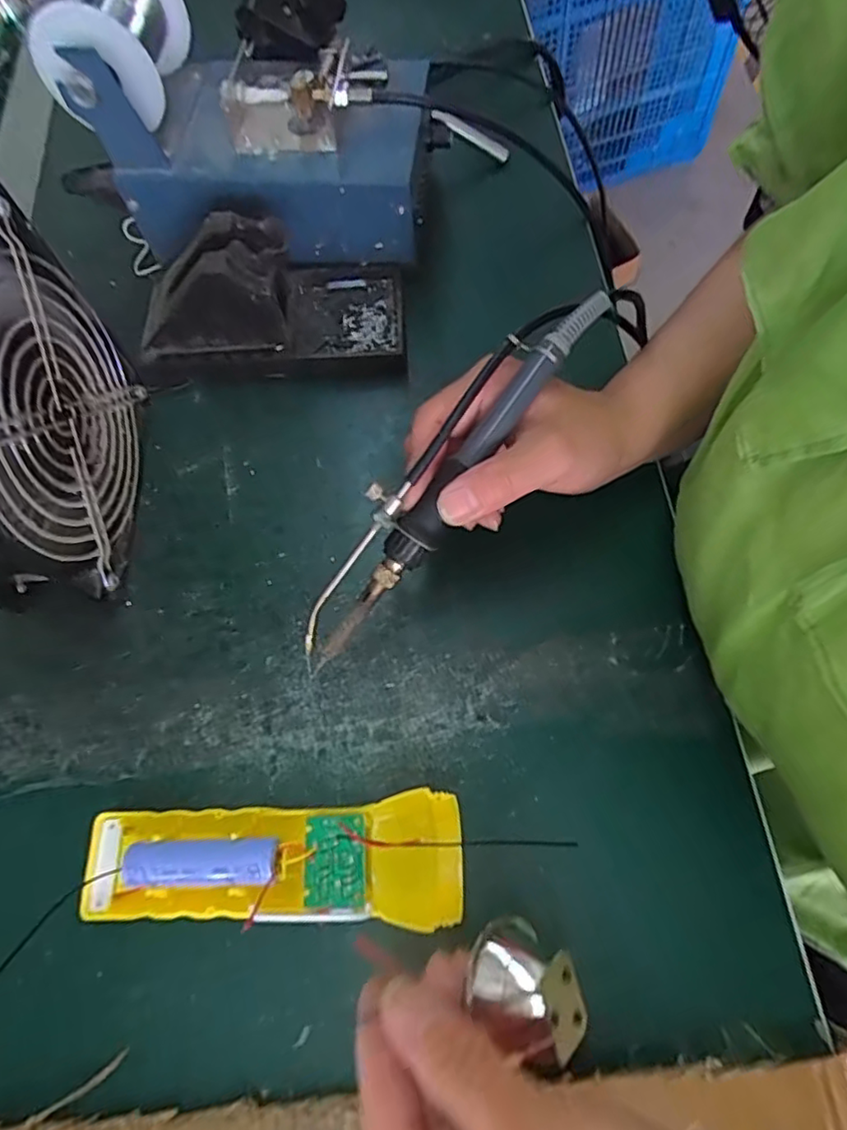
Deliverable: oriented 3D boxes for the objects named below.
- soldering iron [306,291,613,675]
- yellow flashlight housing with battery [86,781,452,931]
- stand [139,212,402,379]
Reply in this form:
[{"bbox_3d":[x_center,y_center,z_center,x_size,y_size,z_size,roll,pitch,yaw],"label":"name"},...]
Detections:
[{"bbox_3d":[0.009,-0.040,0.281,0.030,0.027,0.209,39,93,18],"label":"soldering iron"},{"bbox_3d":[-0.067,0.128,0.273,0.164,0.031,0.050,0,67,3],"label":"yellow flashlight housing with battery"},{"bbox_3d":[-0.092,-0.164,0.372,0.153,0.074,0.079,0,67,3],"label":"stand"}]

